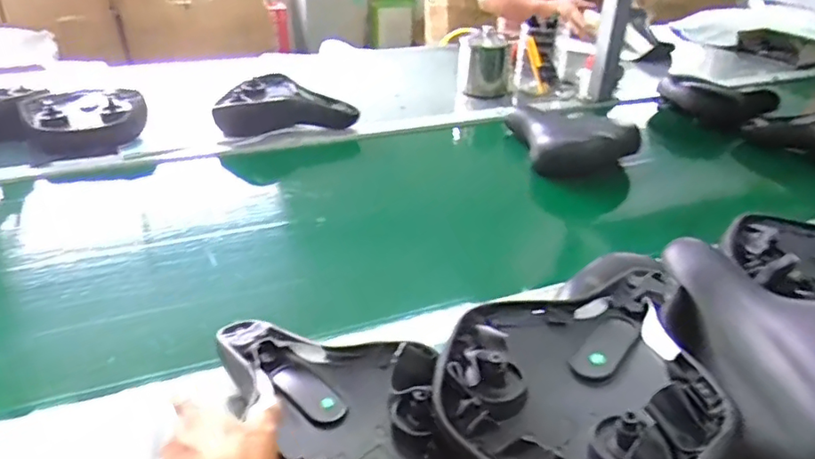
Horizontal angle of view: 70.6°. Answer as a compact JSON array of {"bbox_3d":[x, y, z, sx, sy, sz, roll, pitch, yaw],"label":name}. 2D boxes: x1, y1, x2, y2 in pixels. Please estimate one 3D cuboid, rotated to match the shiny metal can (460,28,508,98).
[{"bbox_3d":[0.163,-0.349,1.224,0.103,0.132,0.085,7,31,8],"label":"shiny metal can"}]

